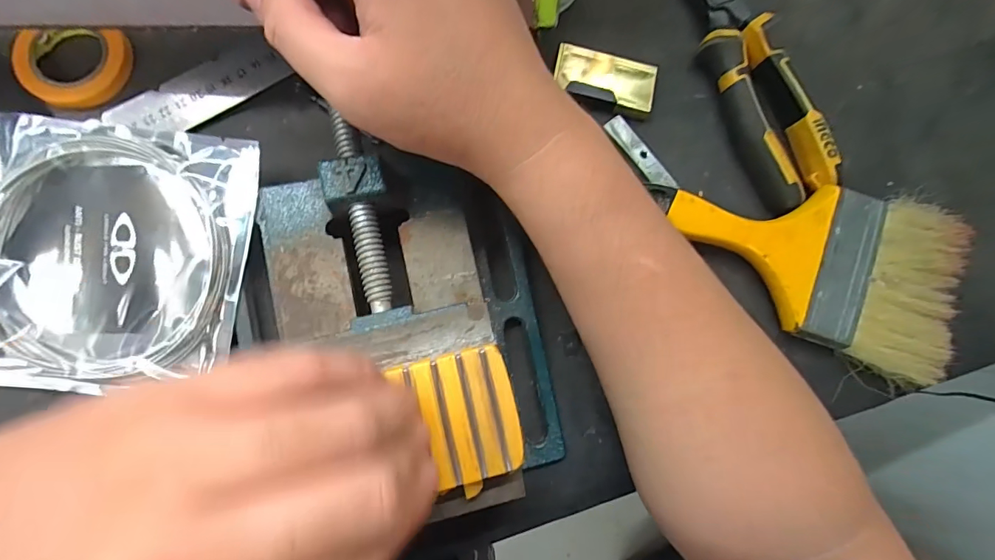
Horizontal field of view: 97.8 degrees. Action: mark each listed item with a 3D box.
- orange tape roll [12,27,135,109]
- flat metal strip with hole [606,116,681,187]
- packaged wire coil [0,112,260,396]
[{"bbox_3d":[-0.253,-0.128,0.259,0.056,0.011,0.050,7,80,-5],"label":"orange tape roll"},{"bbox_3d":[0.095,-0.083,0.285,0.011,0.004,0.060,-39,86,-11],"label":"flat metal strip with hole"},{"bbox_3d":[-0.216,-0.013,0.238,0.150,0.024,0.145,8,80,-5],"label":"packaged wire coil"}]

